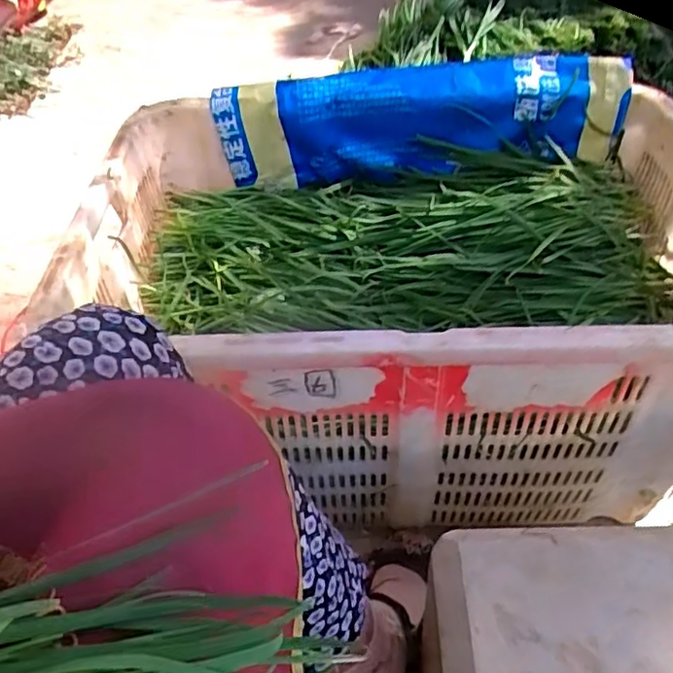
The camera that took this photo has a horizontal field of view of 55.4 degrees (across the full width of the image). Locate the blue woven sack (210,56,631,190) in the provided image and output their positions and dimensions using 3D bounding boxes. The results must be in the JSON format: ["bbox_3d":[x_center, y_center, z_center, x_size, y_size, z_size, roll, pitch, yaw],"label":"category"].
[{"bbox_3d":[0.106,-0.275,0.843,0.518,0.137,0.077,-7,44,-1],"label":"blue woven sack"}]

